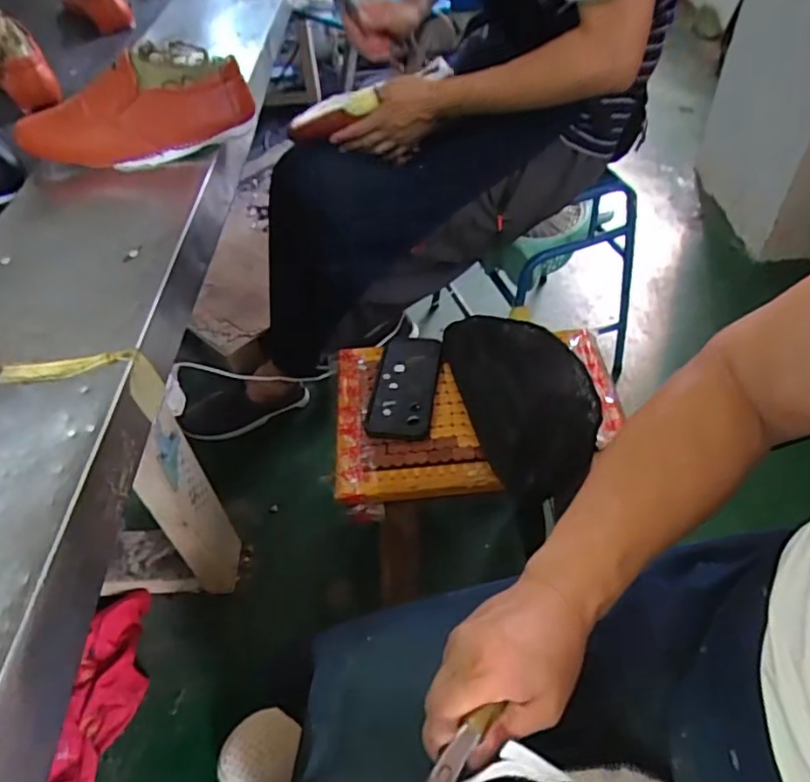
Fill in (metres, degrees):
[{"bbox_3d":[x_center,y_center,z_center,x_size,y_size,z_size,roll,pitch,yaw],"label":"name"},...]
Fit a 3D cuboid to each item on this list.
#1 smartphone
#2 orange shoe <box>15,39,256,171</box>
[{"bbox_3d":[0.001,-0.009,0.787,0.079,0.015,0.176,5,49,8],"label":"smartphone"},{"bbox_3d":[-0.333,-0.331,0.739,0.284,0.139,0.083,-9,48,-4],"label":"orange shoe"}]

